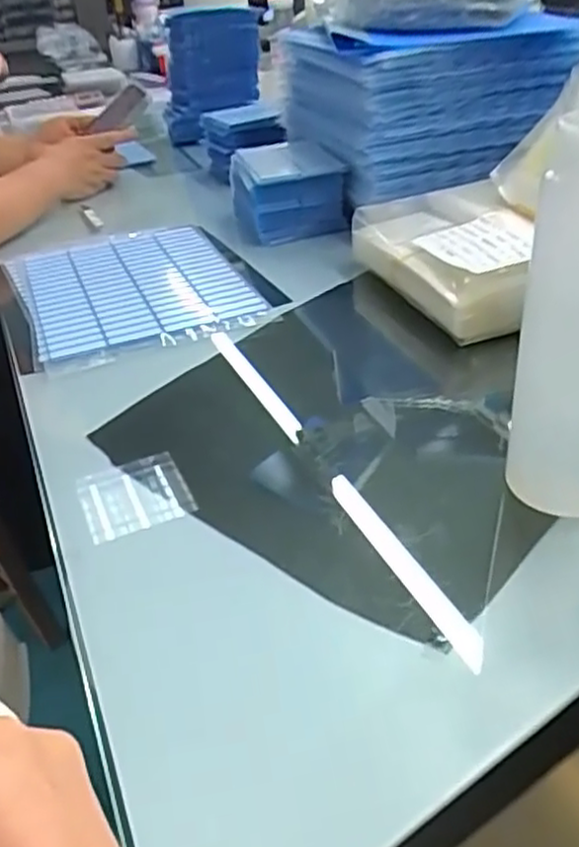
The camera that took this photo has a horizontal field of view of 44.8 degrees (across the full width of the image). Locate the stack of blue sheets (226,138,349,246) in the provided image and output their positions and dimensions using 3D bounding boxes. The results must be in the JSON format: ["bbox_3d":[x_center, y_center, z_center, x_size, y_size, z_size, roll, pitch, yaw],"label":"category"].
[{"bbox_3d":[-0.005,-0.266,0.801,0.107,0.074,0.140,-10,35,-7],"label":"stack of blue sheets"}]

